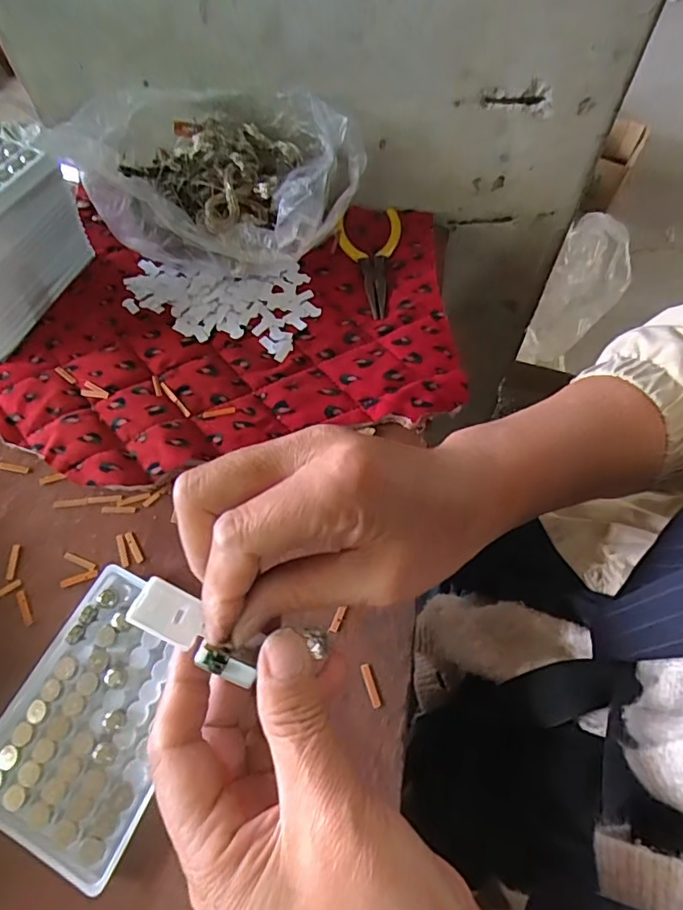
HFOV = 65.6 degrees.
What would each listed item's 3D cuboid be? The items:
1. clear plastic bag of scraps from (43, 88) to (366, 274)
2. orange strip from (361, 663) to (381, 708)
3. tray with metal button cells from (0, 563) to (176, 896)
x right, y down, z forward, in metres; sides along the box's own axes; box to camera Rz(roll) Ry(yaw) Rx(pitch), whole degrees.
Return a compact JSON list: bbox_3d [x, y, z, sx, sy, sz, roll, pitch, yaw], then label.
[{"bbox_3d":[-0.096,-0.200,0.401,0.213,0.091,0.094,5,63,3],"label":"clear plastic bag of scraps"},{"bbox_3d":[0.016,0.123,0.283,0.005,0.004,0.023,-15,64,-7],"label":"orange strip"},{"bbox_3d":[-0.128,0.133,0.279,0.089,0.008,0.127,21,65,11],"label":"tray with metal button cells"}]

